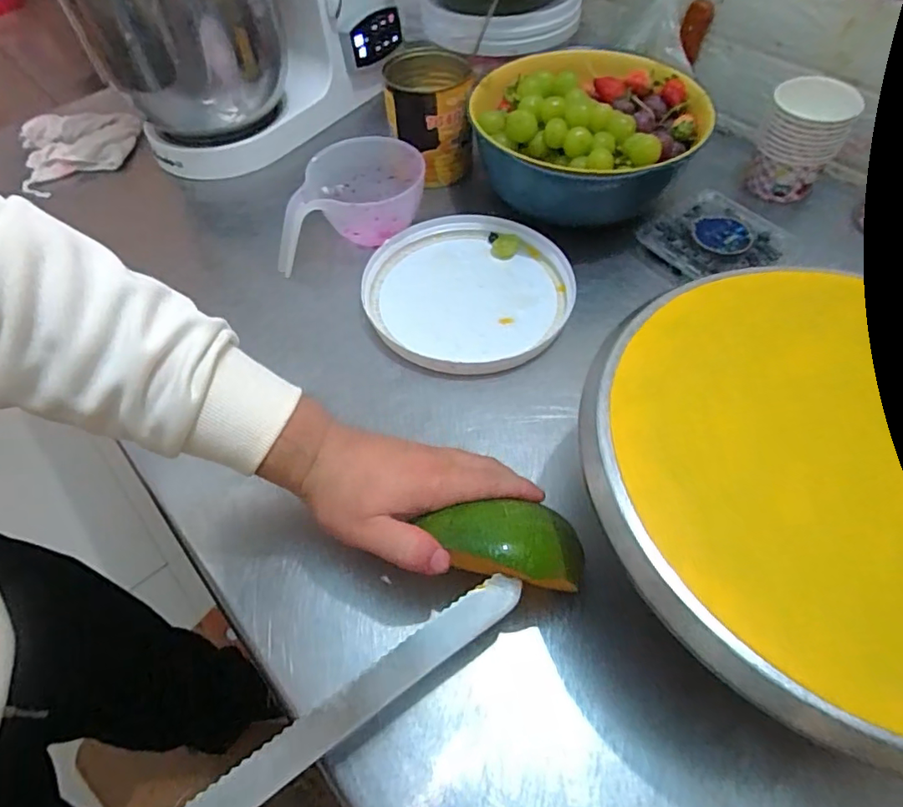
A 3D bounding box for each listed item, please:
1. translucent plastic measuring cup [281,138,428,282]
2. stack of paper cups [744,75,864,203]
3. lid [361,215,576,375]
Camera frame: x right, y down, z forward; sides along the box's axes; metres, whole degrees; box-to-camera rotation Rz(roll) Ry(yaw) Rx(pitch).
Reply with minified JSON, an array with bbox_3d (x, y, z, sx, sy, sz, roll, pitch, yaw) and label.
[{"bbox_3d":[-0.110,-0.216,0.584,0.160,0.070,0.120,-11,56,-4],"label":"translucent plastic measuring cup"},{"bbox_3d":[0.373,-0.283,0.582,0.082,0.104,0.067,20,59,16],"label":"stack of paper cups"},{"bbox_3d":[0.018,-0.117,0.539,0.198,0.022,0.200,-2,55,3],"label":"lid"}]

